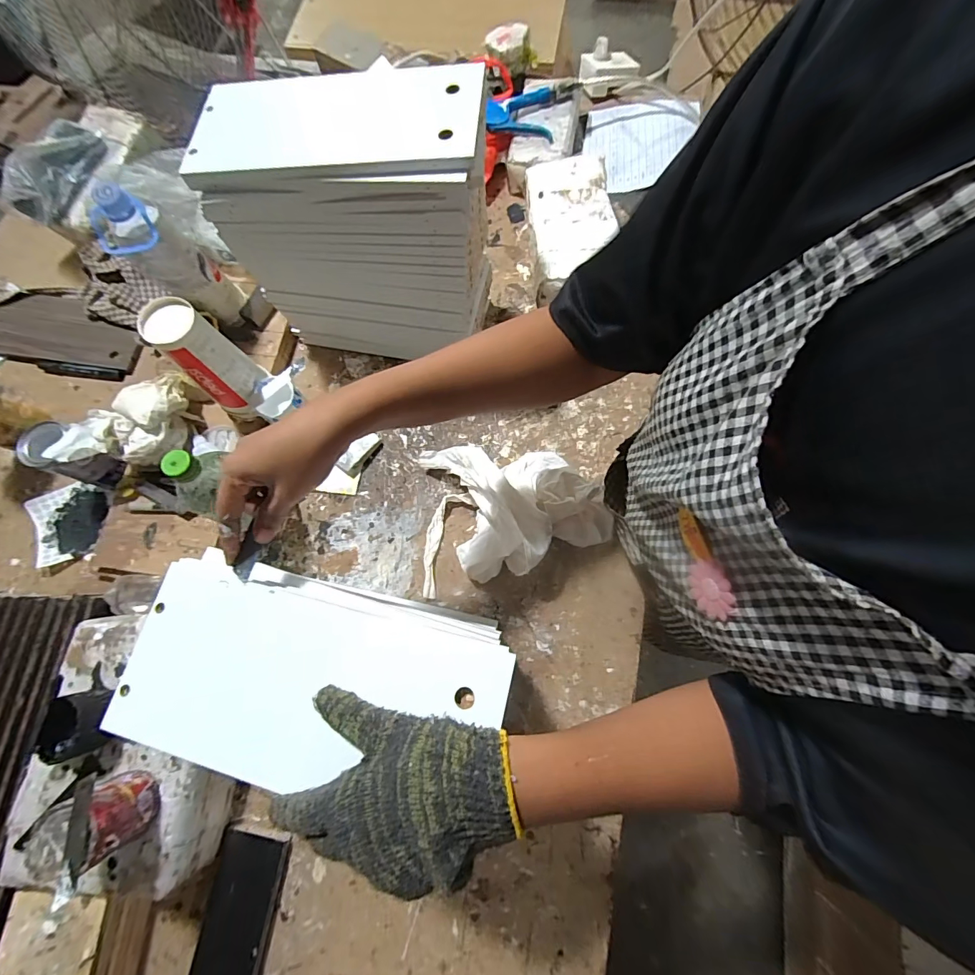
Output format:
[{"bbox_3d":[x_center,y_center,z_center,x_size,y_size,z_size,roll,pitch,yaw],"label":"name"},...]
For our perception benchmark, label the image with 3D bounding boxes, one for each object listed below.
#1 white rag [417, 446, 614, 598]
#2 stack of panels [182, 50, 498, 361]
[{"bbox_3d":[0.029,0.042,0.538,0.249,0.109,0.187,4,74,3],"label":"white rag"},{"bbox_3d":[-0.152,-0.323,0.545,0.303,0.281,0.152,9,75,4],"label":"stack of panels"}]

